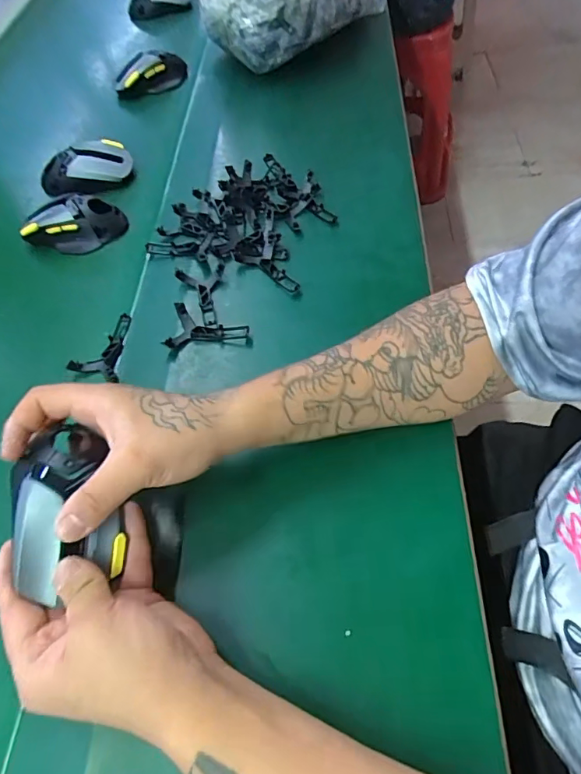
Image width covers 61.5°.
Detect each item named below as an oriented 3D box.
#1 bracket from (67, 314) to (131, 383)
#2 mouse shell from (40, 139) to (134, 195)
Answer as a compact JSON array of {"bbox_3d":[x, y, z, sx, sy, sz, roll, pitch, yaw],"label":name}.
[{"bbox_3d":[-0.183,-0.040,0.470,0.045,0.014,0.082,-1,58,-1],"label":"bracket"},{"bbox_3d":[-0.256,-0.275,0.611,0.115,0.037,0.053,-10,59,-7],"label":"mouse shell"}]

